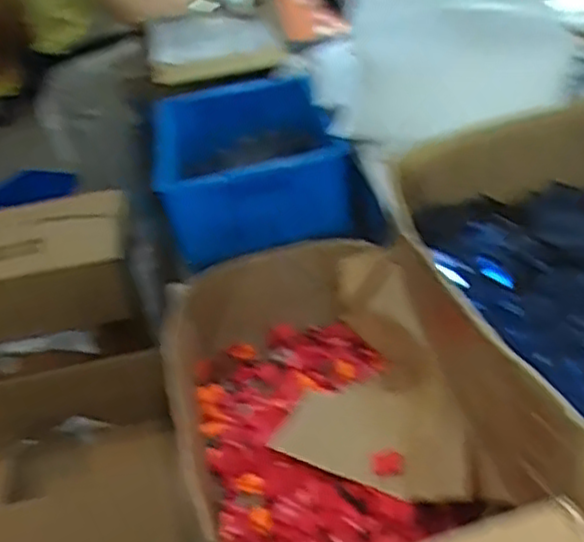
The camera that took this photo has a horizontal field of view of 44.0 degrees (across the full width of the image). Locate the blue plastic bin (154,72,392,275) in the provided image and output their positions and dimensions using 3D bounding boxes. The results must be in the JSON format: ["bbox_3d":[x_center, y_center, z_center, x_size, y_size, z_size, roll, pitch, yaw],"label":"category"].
[{"bbox_3d":[-0.082,-0.229,1.337,0.310,0.182,0.479,-11,34,-5],"label":"blue plastic bin"}]

